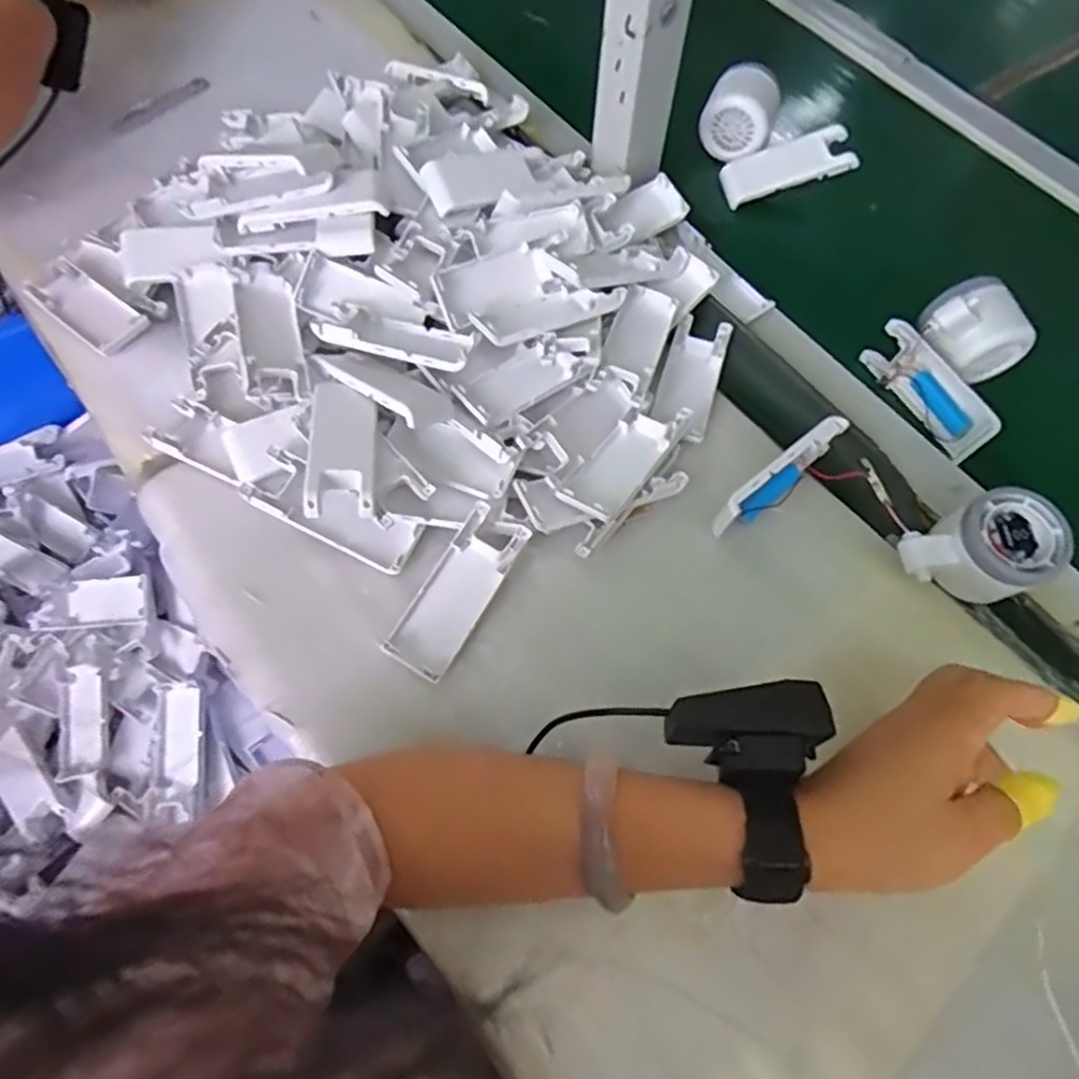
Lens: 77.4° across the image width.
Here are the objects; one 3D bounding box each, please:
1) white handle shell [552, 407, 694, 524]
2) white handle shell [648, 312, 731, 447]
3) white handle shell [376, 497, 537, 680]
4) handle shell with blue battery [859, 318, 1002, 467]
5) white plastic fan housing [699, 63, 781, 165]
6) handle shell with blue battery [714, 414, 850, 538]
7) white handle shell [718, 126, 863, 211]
[{"bbox_3d":[0.055,-0.049,0.432,0.039,0.028,0.101,35,69,13],"label":"white handle shell"},{"bbox_3d":[0.106,-0.114,0.473,0.039,0.012,0.105,17,66,6],"label":"white handle shell"},{"bbox_3d":[-0.048,0.030,0.395,0.037,0.019,0.101,29,68,11],"label":"white handle shell"},{"bbox_3d":[0.274,-0.105,0.474,0.019,0.041,0.104,-17,65,-37],"label":"handle shell with blue battery"},{"bbox_3d":[0.176,-0.366,0.580,0.063,0.049,0.063,18,66,7],"label":"white plastic fan housing"},{"bbox_3d":[0.152,-0.037,0.426,0.107,0.035,0.018,-39,72,-17],"label":"handle shell with blue battery"},{"bbox_3d":[0.206,-0.315,0.567,0.102,0.019,0.045,-10,64,18],"label":"white handle shell"}]

